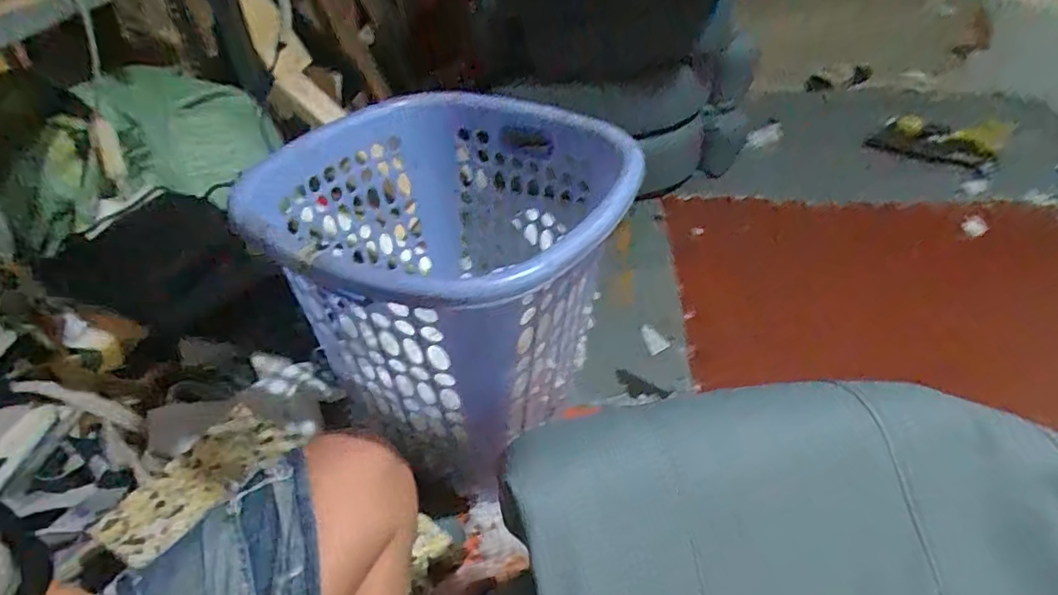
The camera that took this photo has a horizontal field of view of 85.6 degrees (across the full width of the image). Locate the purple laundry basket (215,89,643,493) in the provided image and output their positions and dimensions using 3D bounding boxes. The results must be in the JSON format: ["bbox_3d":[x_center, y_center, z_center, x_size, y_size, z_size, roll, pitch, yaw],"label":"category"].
[{"bbox_3d":[-0.089,-0.016,0.775,0.410,0.356,0.397,-1,41,1],"label":"purple laundry basket"}]

